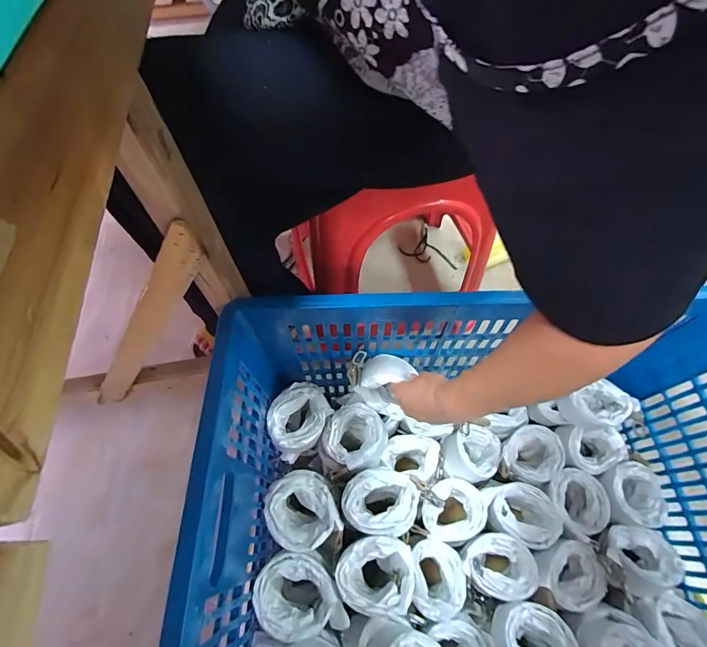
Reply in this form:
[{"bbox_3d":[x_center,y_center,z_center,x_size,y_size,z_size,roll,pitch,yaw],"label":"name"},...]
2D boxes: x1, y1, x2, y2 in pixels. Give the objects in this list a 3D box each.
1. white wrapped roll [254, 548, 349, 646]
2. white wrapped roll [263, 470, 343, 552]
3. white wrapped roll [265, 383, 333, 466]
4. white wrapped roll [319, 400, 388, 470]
[{"bbox_3d":[-0.069,0.364,0.507,0.105,0.113,0.091,-11,62,-6],"label":"white wrapped roll"},{"bbox_3d":[-0.073,0.270,0.533,0.091,0.084,0.101,-20,63,-11],"label":"white wrapped roll"},{"bbox_3d":[-0.088,0.154,0.600,0.098,0.080,0.097,0,61,0],"label":"white wrapped roll"},{"bbox_3d":[-0.001,0.179,0.587,0.084,0.066,0.099,28,65,14],"label":"white wrapped roll"}]

